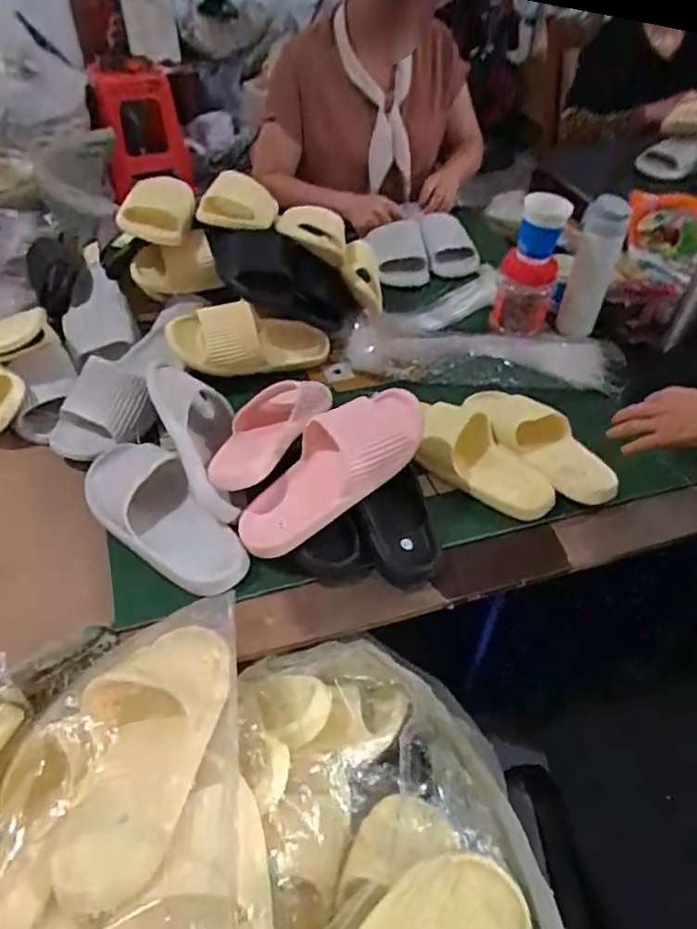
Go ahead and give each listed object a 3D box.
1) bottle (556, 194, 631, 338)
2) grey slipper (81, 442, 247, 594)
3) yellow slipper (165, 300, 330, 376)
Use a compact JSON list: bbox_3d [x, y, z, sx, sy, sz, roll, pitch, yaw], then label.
[{"bbox_3d":[0.379,-0.308,0.998,0.058,0.198,0.062,-33,54,-29],"label":"bottle"},{"bbox_3d":[-0.232,0.054,0.763,0.105,0.070,0.277,-33,54,-29],"label":"grey slipper"},{"bbox_3d":[-0.144,-0.197,0.969,0.249,0.098,0.093,-3,42,-30],"label":"yellow slipper"}]

